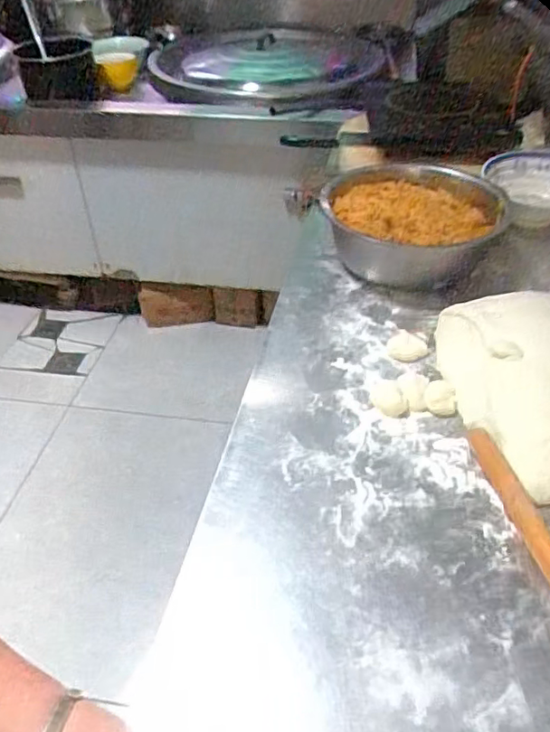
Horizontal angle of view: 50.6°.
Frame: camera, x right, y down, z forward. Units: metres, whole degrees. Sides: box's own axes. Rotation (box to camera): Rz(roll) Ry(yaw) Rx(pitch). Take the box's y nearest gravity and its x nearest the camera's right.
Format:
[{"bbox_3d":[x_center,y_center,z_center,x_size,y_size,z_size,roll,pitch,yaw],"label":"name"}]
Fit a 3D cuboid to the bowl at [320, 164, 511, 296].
[{"bbox_3d":[0.226,-0.237,0.966,0.264,0.103,0.265,-1,41,1],"label":"bowl"}]

